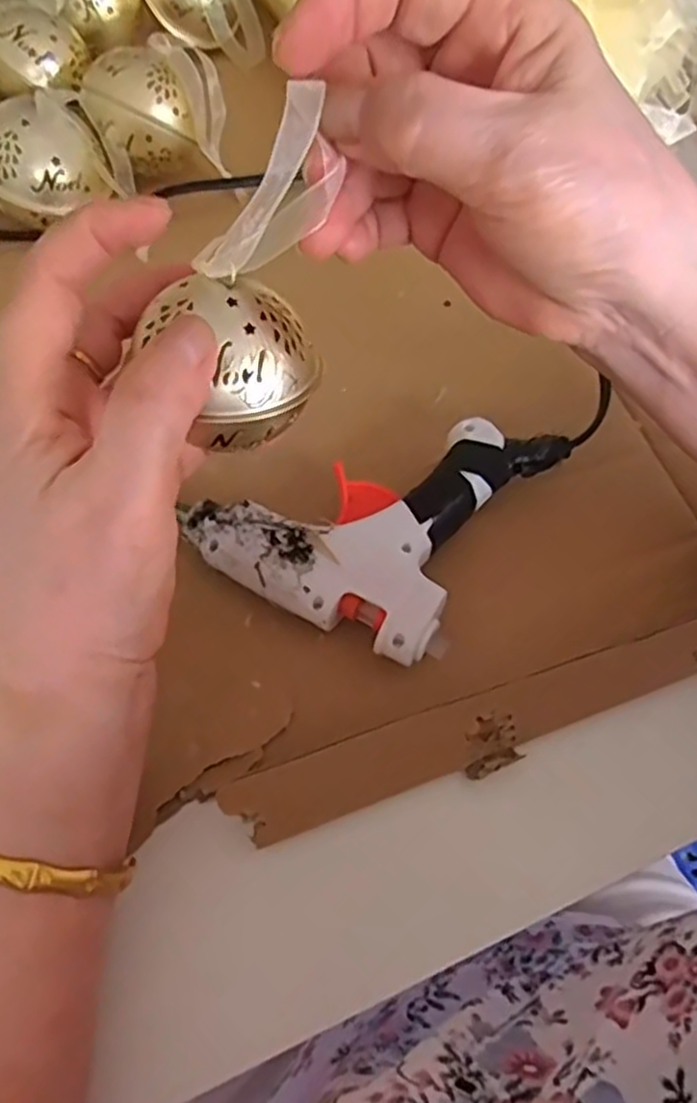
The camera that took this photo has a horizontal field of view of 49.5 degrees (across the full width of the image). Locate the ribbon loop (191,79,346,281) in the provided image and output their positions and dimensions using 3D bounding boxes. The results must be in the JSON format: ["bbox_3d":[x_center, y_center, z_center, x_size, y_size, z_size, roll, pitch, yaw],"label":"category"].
[{"bbox_3d":[-0.021,-0.095,0.204,0.021,0.057,0.019,-8,62,-46],"label":"ribbon loop"}]

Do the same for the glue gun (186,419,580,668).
[{"bbox_3d":[0.011,-0.022,0.304,0.107,0.025,0.116,30,69,9],"label":"glue gun"}]

